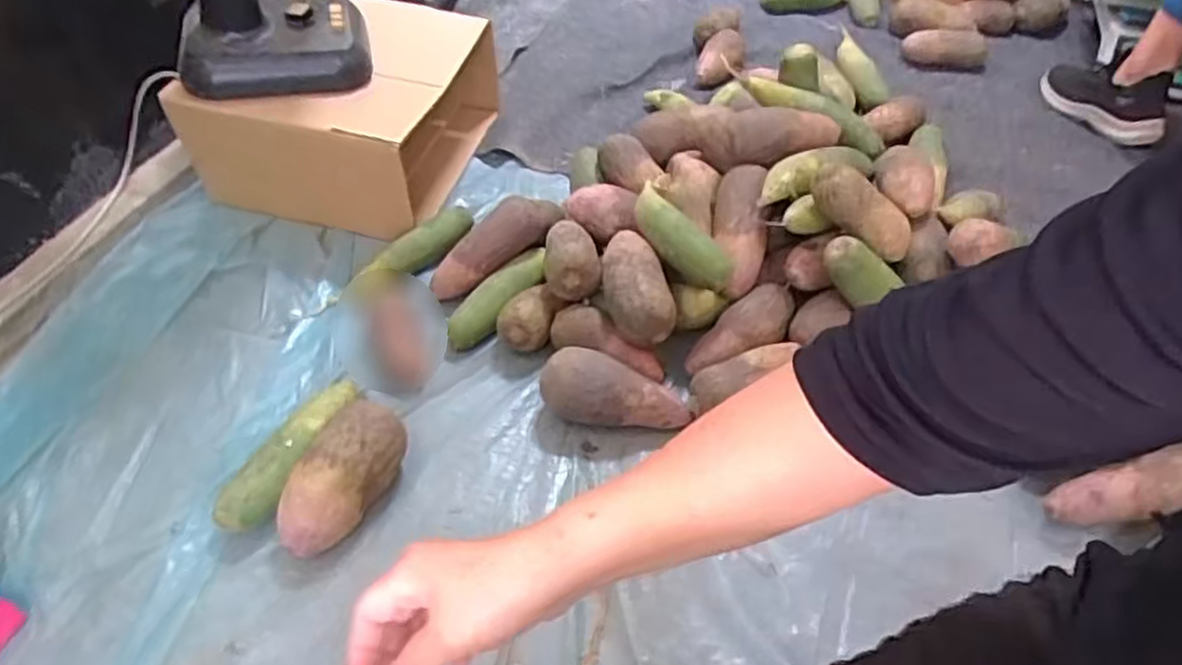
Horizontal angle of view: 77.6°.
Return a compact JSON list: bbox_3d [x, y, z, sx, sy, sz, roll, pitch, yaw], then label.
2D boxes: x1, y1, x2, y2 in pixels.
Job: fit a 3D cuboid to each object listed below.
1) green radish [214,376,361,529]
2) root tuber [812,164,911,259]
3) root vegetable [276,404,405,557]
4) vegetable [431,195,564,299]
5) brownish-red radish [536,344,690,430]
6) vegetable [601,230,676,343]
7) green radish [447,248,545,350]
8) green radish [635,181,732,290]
[{"bbox_3d":[-0.313,0.130,0.788,0.062,0.051,0.197,23,52,20],"label":"green radish"},{"bbox_3d":[0.313,-0.141,0.846,0.136,0.059,0.058,40,54,-5],"label":"root tuber"},{"bbox_3d":[-0.256,0.148,0.753,0.079,0.086,0.162,23,53,20],"label":"root vegetable"},{"bbox_3d":[-0.128,-0.118,0.964,0.204,0.067,0.054,-39,57,-10],"label":"vegetable"},{"bbox_3d":[0.026,0.067,0.830,0.166,0.072,0.075,4,49,3],"label":"brownish-red radish"},{"bbox_3d":[0.052,-0.049,0.876,0.073,0.071,0.160,-6,49,-6],"label":"vegetable"},{"bbox_3d":[-0.116,-0.044,0.943,0.053,0.046,0.175,31,55,25],"label":"green radish"},{"bbox_3d":[0.103,-0.121,0.901,0.070,0.048,0.169,-33,57,-26],"label":"green radish"}]

